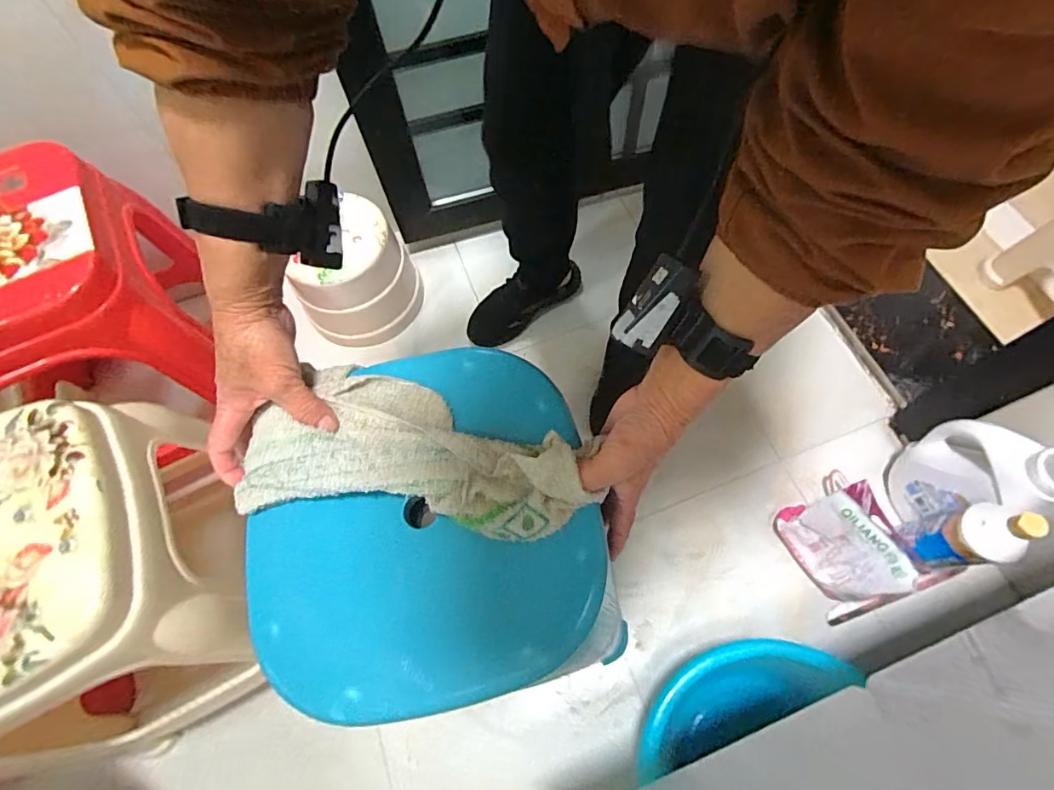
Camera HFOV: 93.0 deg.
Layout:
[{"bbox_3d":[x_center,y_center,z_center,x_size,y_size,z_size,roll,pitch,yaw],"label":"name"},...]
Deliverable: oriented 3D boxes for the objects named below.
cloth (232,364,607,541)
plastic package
[{"bbox_3d":[-0.092,0.048,0.406,0.276,0.042,0.125,10,70,11],"label":"cloth"},{"bbox_3d":[0.487,0.223,0.762,0.052,0.183,0.170,-20,73,-29],"label":"plastic package"}]

